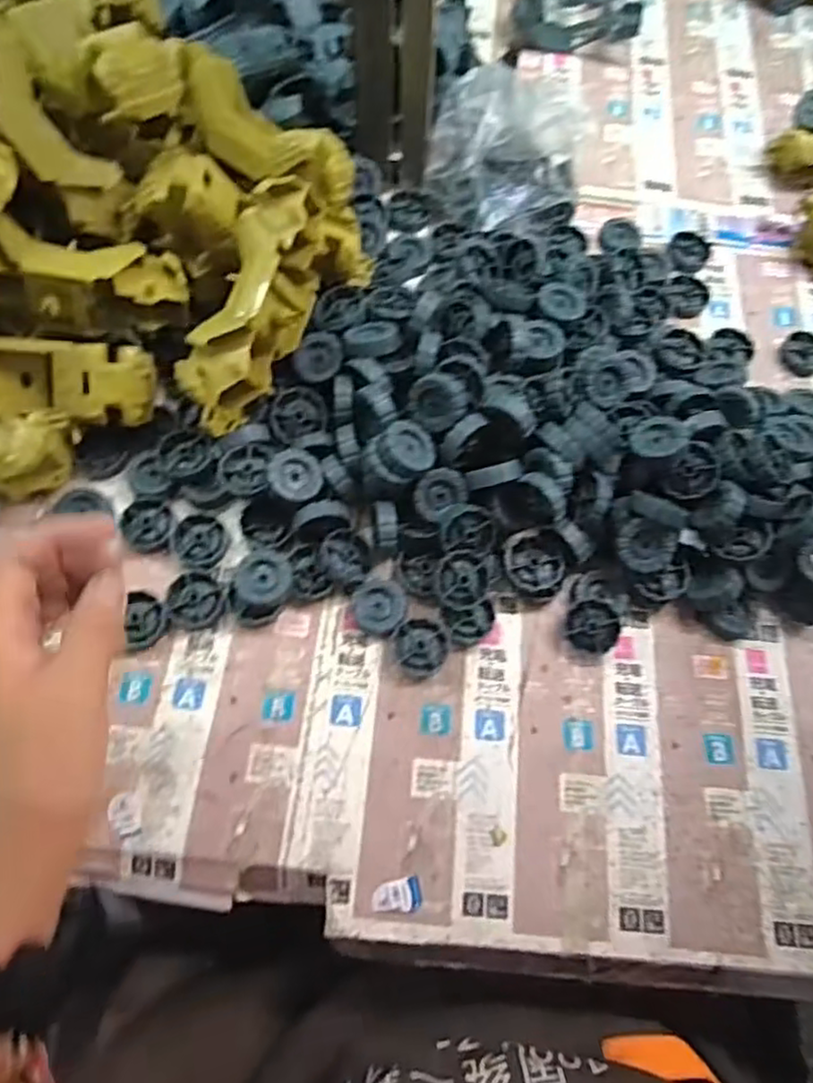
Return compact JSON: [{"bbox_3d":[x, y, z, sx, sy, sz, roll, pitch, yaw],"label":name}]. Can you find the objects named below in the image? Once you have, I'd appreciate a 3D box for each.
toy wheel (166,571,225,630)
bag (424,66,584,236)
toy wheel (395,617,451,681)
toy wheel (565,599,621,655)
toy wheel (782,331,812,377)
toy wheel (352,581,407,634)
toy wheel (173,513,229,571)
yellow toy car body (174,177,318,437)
[{"bbox_3d":[-0.143,0.041,0.463,0.036,0.011,0.038,1,68,-1],"label":"toy wheel"},{"bbox_3d":[0.088,-0.338,0.589,0.134,0.100,0.114,7,68,1],"label":"bag"},{"bbox_3d":[0.011,0.072,0.460,0.036,0.012,0.041,-6,68,-4],"label":"toy wheel"},{"bbox_3d":[0.127,0.058,0.463,0.035,0.009,0.035,2,98,12],"label":"toy wheel"},{"bbox_3d":[0.341,-0.162,0.579,0.037,0.012,0.037,1,68,-1],"label":"toy wheel"},{"bbox_3d":[-0.018,0.045,0.463,0.035,0.012,0.035,1,68,-1],"label":"toy wheel"},{"bbox_3d":[-0.146,-0.001,0.480,0.036,0.010,0.038,1,68,-1],"label":"toy wheel"},{"bbox_3d":[-0.105,-0.162,0.478,0.058,0.058,0.178,19,92,6],"label":"yellow toy car body"}]

